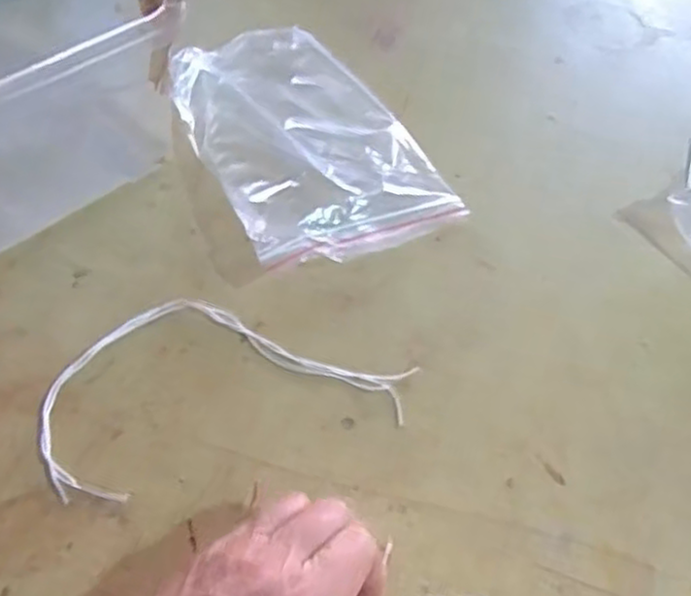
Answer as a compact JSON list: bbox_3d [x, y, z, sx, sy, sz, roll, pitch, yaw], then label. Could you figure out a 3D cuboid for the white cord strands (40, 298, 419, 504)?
[{"bbox_3d":[-0.068,0.042,0.414,0.199,0.004,0.112,-14,56,-15],"label":"white cord strands"}]

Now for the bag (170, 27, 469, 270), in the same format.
[{"bbox_3d":[-0.035,-0.115,0.510,0.139,0.040,0.209,-23,59,-21],"label":"bag"}]

